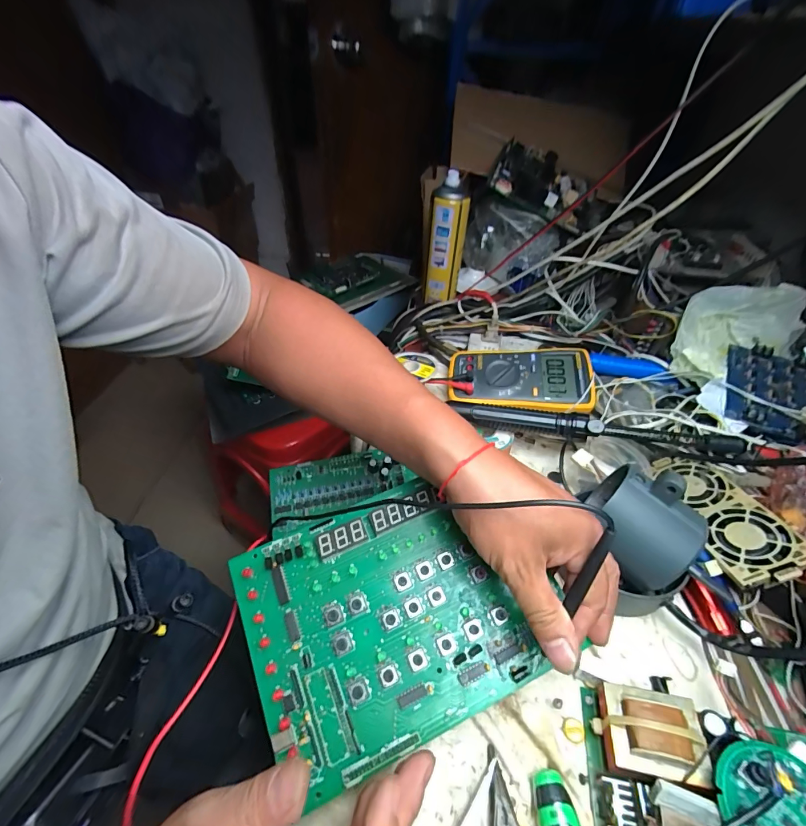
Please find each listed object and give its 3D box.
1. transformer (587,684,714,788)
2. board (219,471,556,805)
[{"bbox_3d":[0.164,0.217,0.268,0.060,0.037,0.052,11,45,10],"label":"transformer"},{"bbox_3d":[-0.020,0.143,0.288,0.175,0.020,0.161,-20,65,-10],"label":"board"}]

